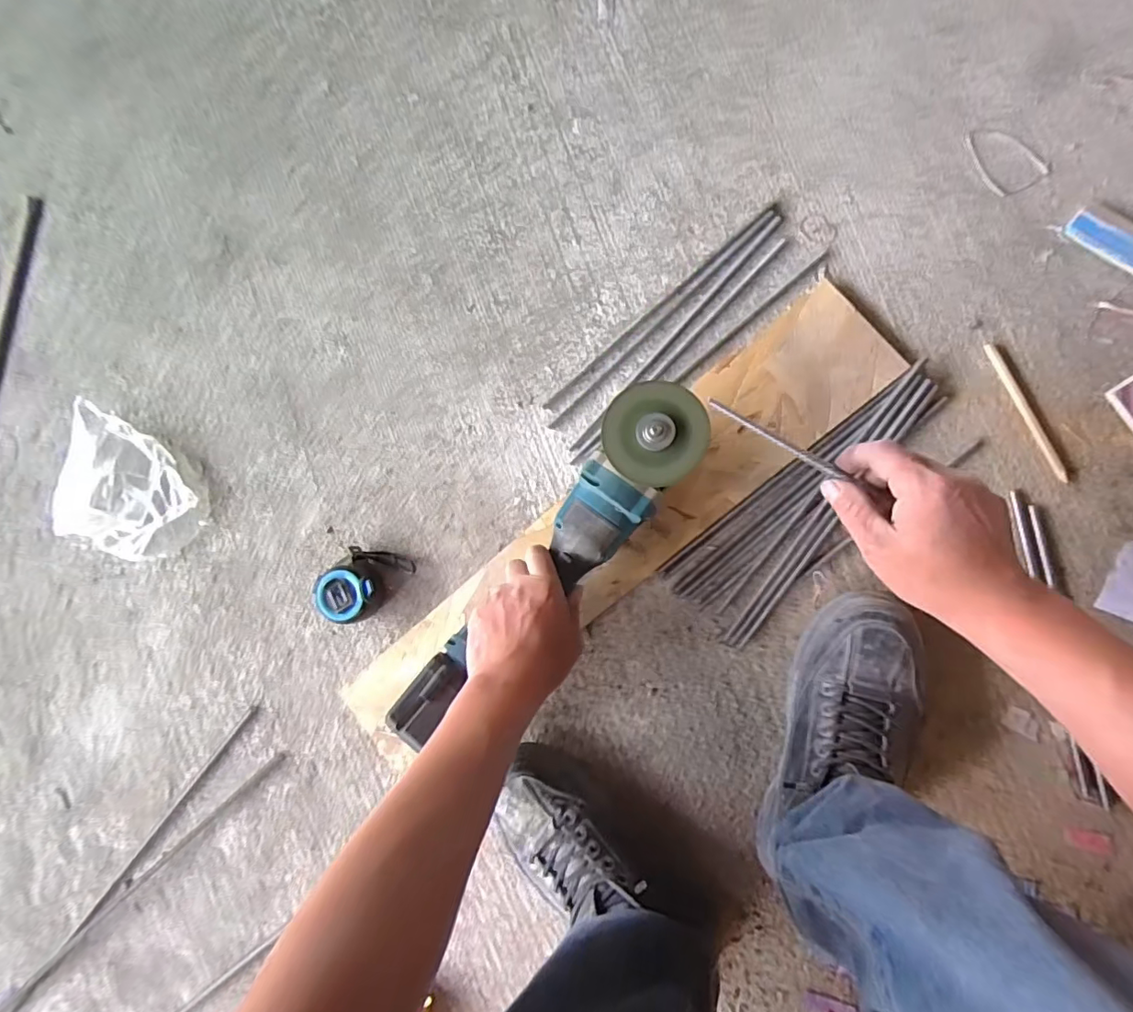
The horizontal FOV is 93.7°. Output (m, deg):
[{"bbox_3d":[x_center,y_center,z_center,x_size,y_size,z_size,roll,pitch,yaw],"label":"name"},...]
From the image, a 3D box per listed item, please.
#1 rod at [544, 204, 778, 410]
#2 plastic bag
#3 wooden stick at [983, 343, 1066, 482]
[{"bbox_3d":[0.084,-0.186,0.501,0.273,0.004,0.009,-40,84,7],"label":"rod"},{"bbox_3d":[-0.471,-0.020,0.582,0.149,0.053,0.152,9,91,9],"label":"plastic bag"},{"bbox_3d":[0.392,-0.080,0.453,0.011,0.005,0.129,-25,86,8],"label":"wooden stick"}]

